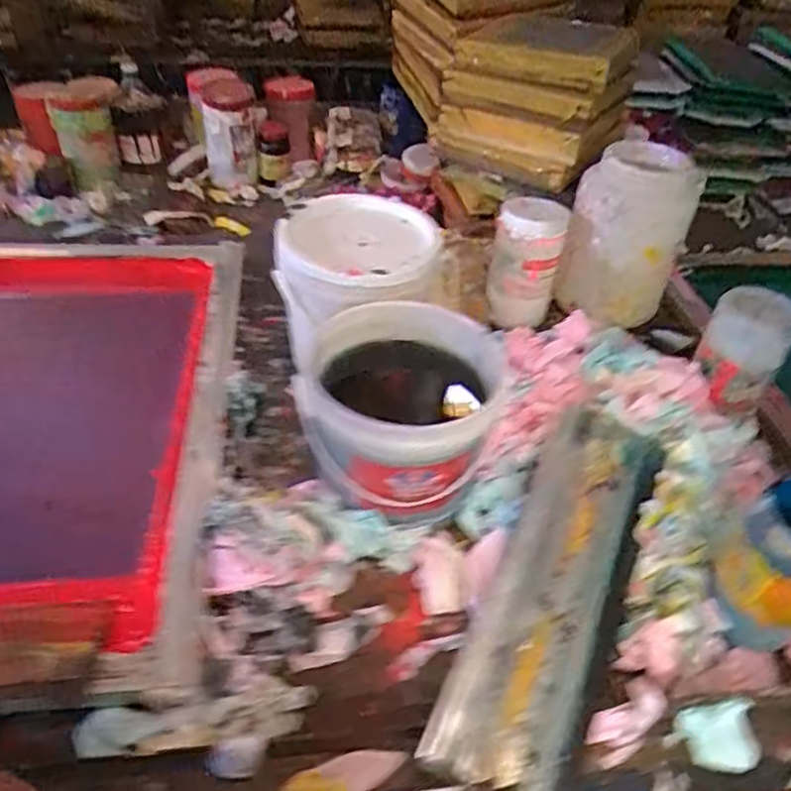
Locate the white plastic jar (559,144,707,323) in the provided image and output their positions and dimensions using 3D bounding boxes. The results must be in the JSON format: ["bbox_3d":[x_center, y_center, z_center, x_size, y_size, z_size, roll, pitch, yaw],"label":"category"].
[{"bbox_3d":[0.342,-0.244,0.988,0.155,0.246,0.137,20,45,15],"label":"white plastic jar"}]

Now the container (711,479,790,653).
[{"bbox_3d":[0.358,0.165,0.622,0.087,0.164,0.088,-27,52,-30],"label":"container"}]

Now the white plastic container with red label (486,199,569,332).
[{"bbox_3d":[0.190,-0.191,1.000,0.107,0.166,0.111,13,43,8],"label":"white plastic container with red label"}]

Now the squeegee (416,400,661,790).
[{"bbox_3d":[0.157,0.168,0.640,0.121,0.059,0.410,21,45,16],"label":"squeegee"}]

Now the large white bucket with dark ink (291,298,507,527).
[{"bbox_3d":[0.001,0.012,0.728,0.188,0.139,0.206,3,43,-3],"label":"large white bucket with dark ink"}]

